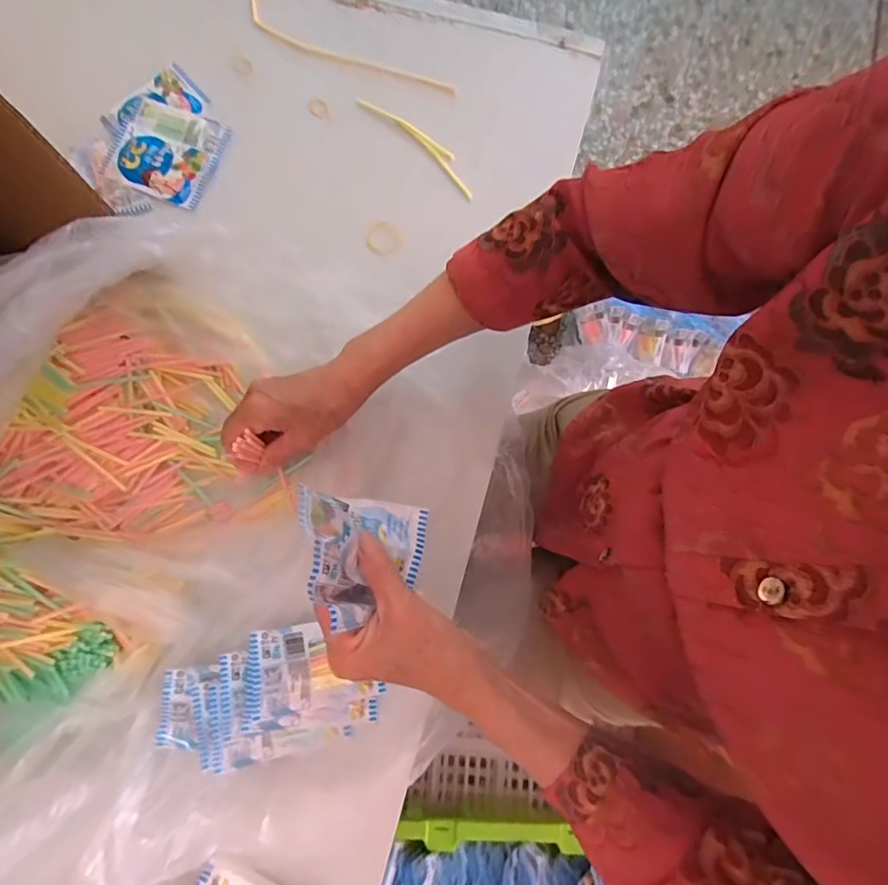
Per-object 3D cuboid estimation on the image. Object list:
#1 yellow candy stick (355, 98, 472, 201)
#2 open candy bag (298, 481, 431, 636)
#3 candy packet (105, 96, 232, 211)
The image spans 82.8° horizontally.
[{"bbox_3d":[-0.024,-0.325,0.542,0.164,0.010,0.030,43,80,8],"label":"yellow candy stick"},{"bbox_3d":[-0.054,0.075,0.324,0.076,0.055,0.077,8,77,1],"label":"open candy bag"},{"bbox_3d":[-0.295,-0.308,0.529,0.107,0.012,0.106,18,77,3],"label":"candy packet"}]

